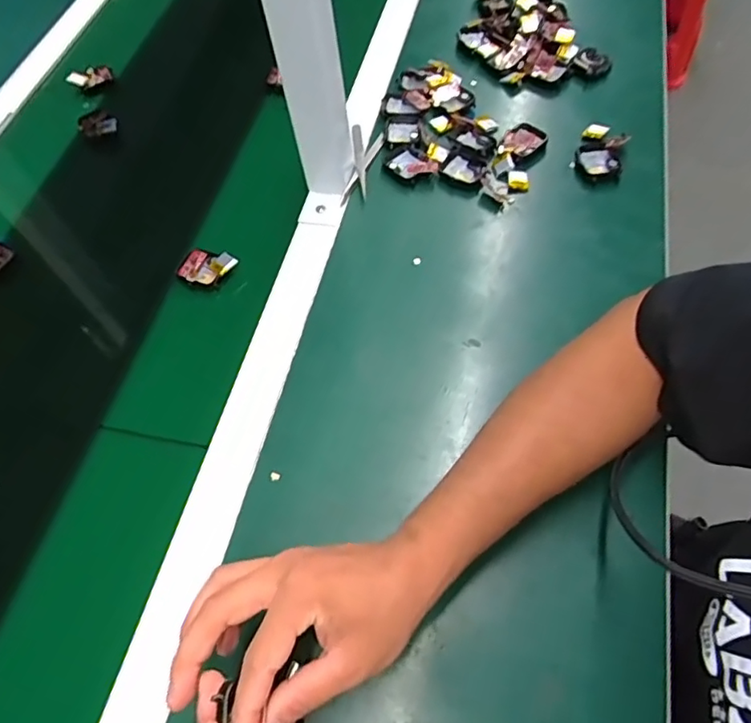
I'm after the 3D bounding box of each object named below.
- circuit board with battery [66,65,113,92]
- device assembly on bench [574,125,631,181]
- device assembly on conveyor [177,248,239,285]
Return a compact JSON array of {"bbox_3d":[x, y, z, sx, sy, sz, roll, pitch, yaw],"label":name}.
[{"bbox_3d":[-0.353,-0.350,0.711,0.052,0.018,0.020,-23,61,-8],"label":"circuit board with battery"},{"bbox_3d":[0.224,-0.208,0.572,0.043,0.013,0.070,18,64,15],"label":"device assembly on bench"},{"bbox_3d":[-0.159,-0.089,0.540,0.054,0.018,0.035,23,65,17],"label":"device assembly on conveyor"}]

